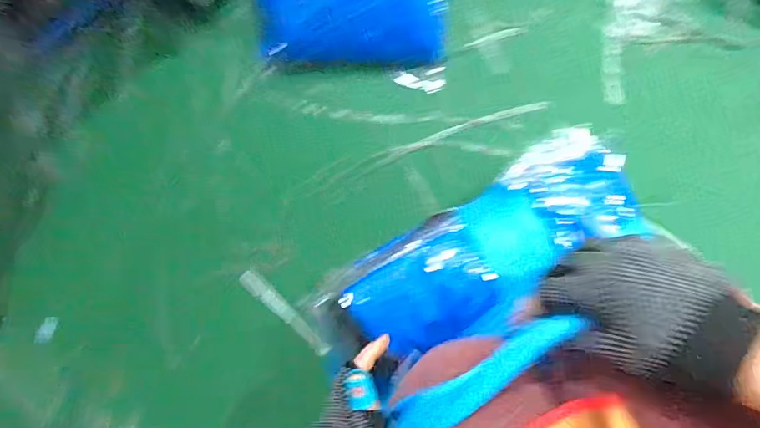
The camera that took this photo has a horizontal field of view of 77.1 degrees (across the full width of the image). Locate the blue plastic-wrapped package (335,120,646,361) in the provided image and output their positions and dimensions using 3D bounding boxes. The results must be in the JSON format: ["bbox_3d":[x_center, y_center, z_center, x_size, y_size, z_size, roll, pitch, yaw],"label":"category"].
[{"bbox_3d":[0.100,0.036,0.439,0.272,0.050,0.111,-33,85,-5],"label":"blue plastic-wrapped package"}]

